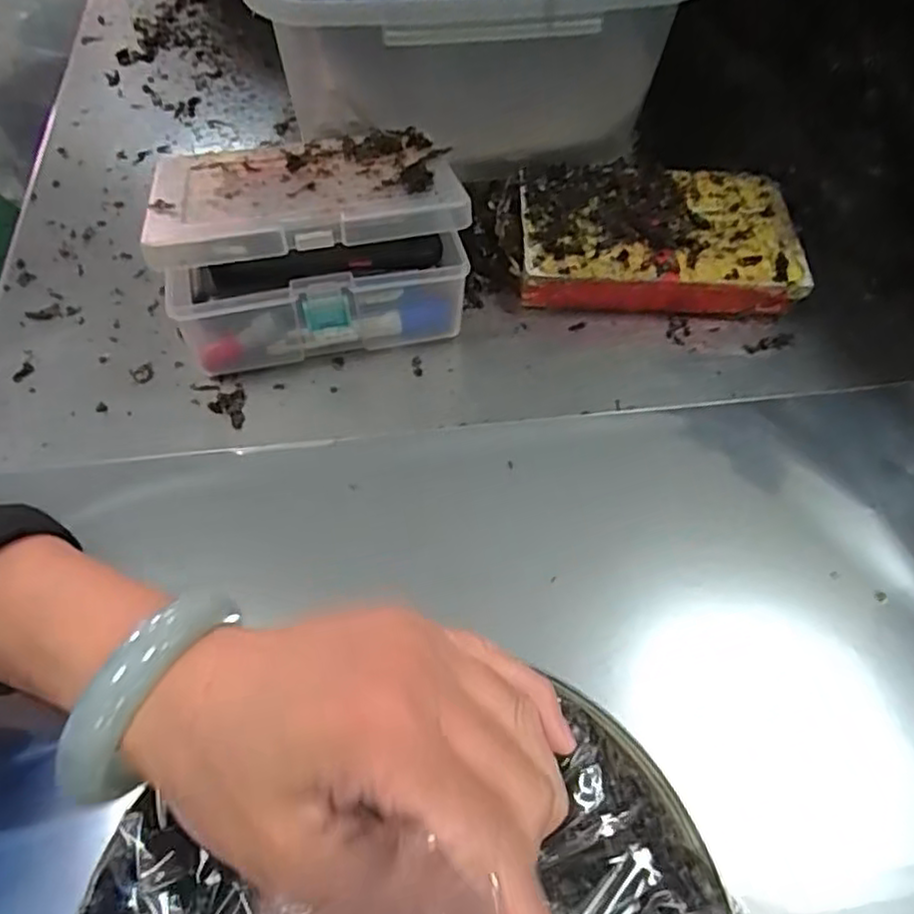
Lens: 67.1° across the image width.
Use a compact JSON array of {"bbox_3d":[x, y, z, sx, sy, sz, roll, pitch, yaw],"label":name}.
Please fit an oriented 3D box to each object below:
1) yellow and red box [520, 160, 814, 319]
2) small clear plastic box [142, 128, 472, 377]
[{"bbox_3d":[0.136,-0.154,0.490,0.191,0.043,0.123,4,57,1],"label":"yellow and red box"},{"bbox_3d":[-0.091,-0.139,0.439,0.172,0.107,0.126,-9,57,-7],"label":"small clear plastic box"}]

